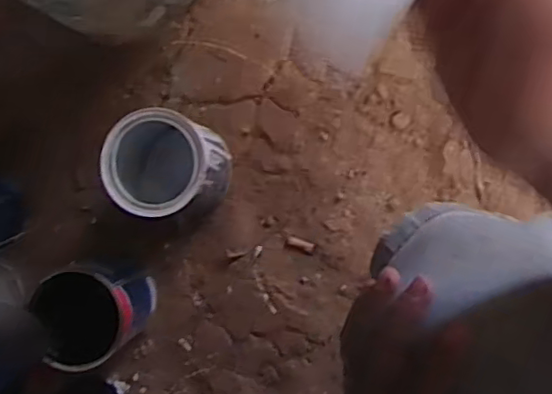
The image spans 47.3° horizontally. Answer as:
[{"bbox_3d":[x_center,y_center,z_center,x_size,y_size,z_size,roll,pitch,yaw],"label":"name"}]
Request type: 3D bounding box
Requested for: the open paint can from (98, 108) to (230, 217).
[{"bbox_3d":[-0.120,-0.033,0.710,0.119,0.165,0.104,-3,90,5],"label":"open paint can"}]

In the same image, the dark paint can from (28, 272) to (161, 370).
[{"bbox_3d":[-0.201,0.131,0.736,0.115,0.124,0.104,-17,89,5],"label":"dark paint can"}]

